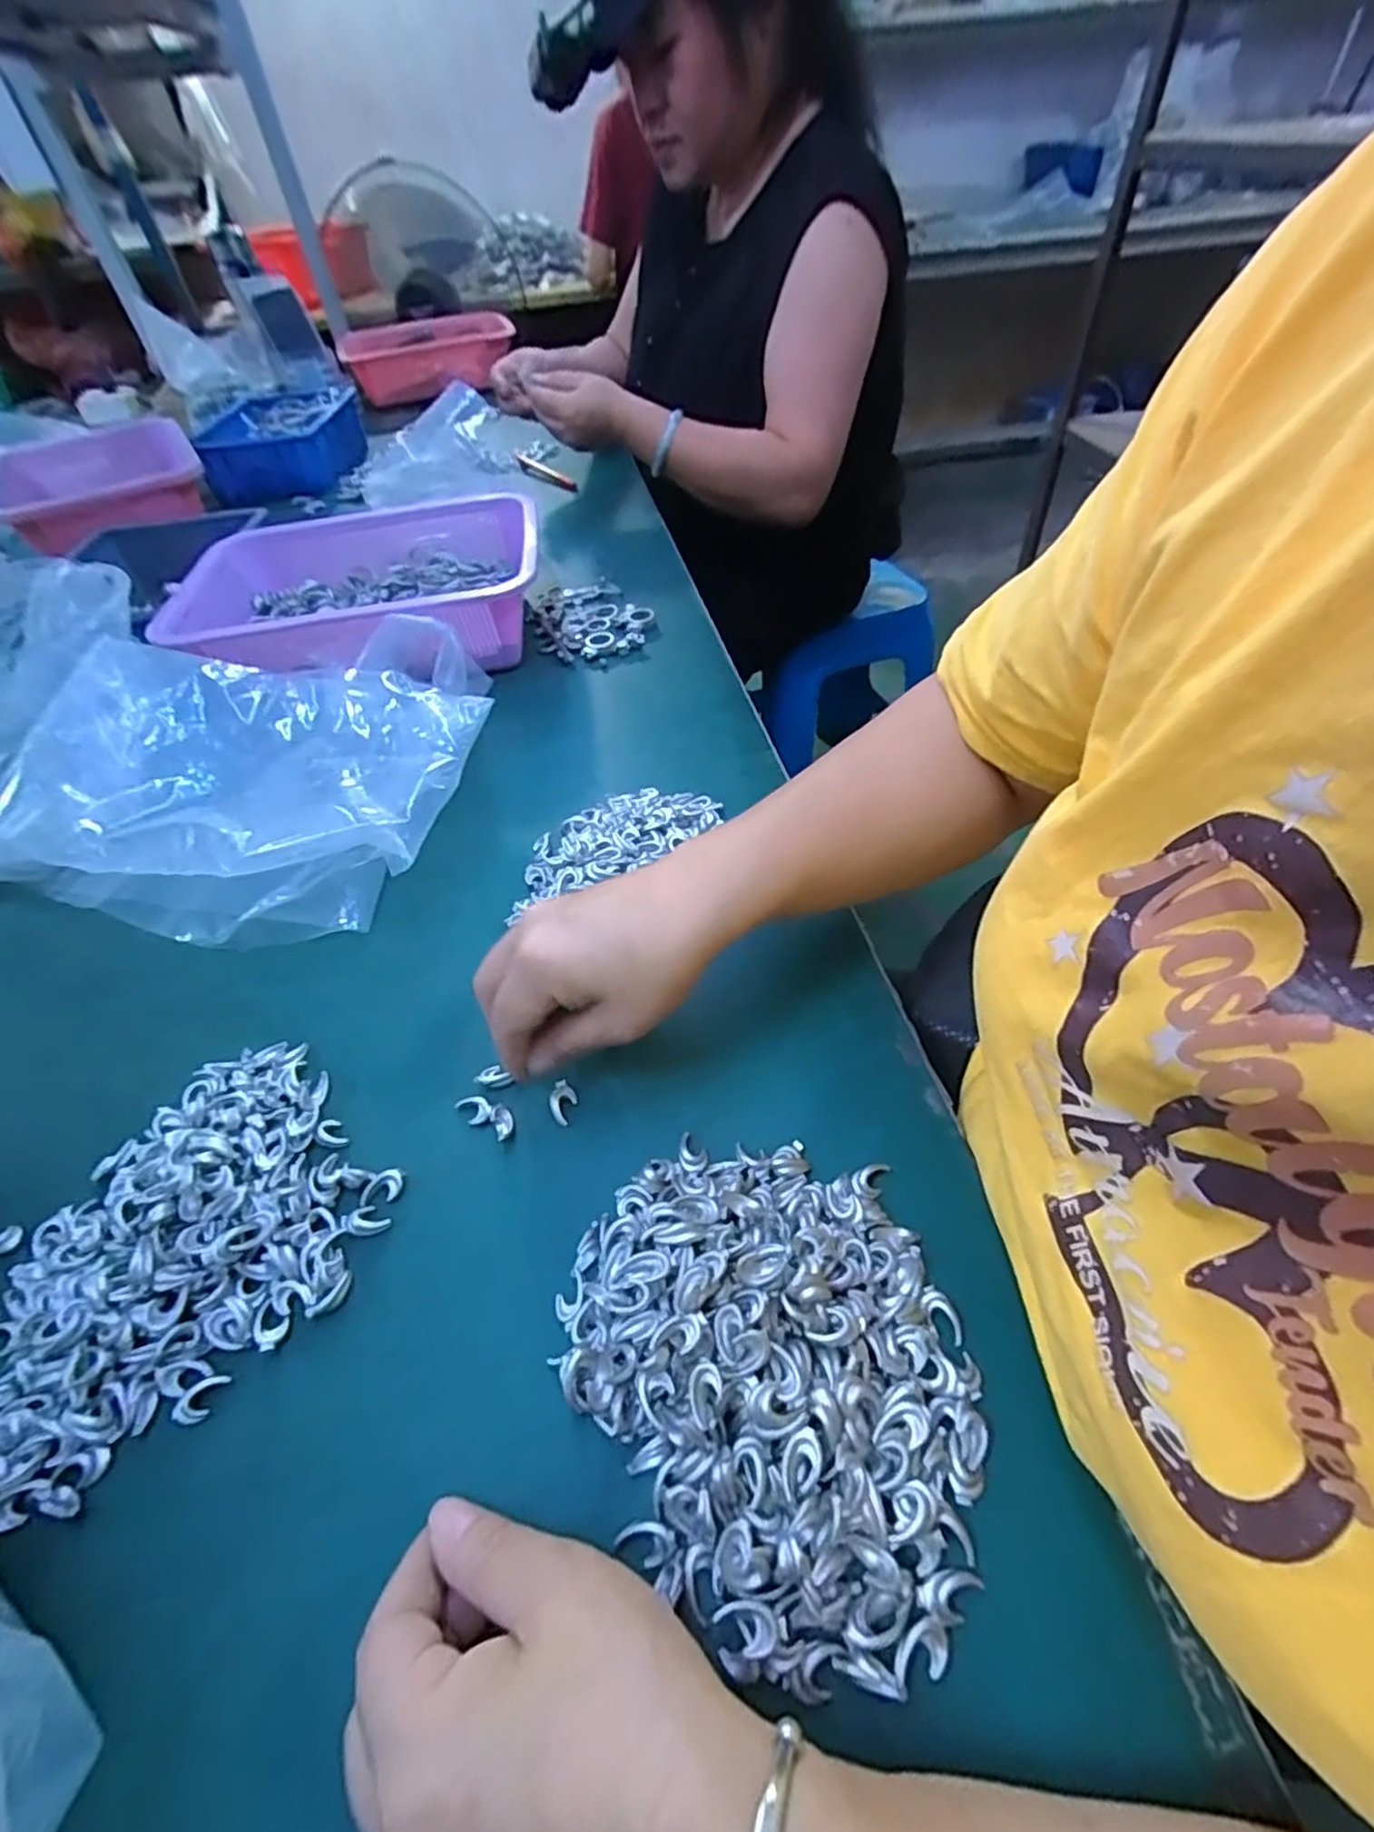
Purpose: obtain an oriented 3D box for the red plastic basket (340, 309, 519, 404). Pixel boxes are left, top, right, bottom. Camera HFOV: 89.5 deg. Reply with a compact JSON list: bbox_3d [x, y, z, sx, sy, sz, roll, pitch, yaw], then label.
[{"bbox_3d":[-0.448,-0.990,1.232,0.302,0.093,0.149,-17,50,-10],"label":"red plastic basket"}]

